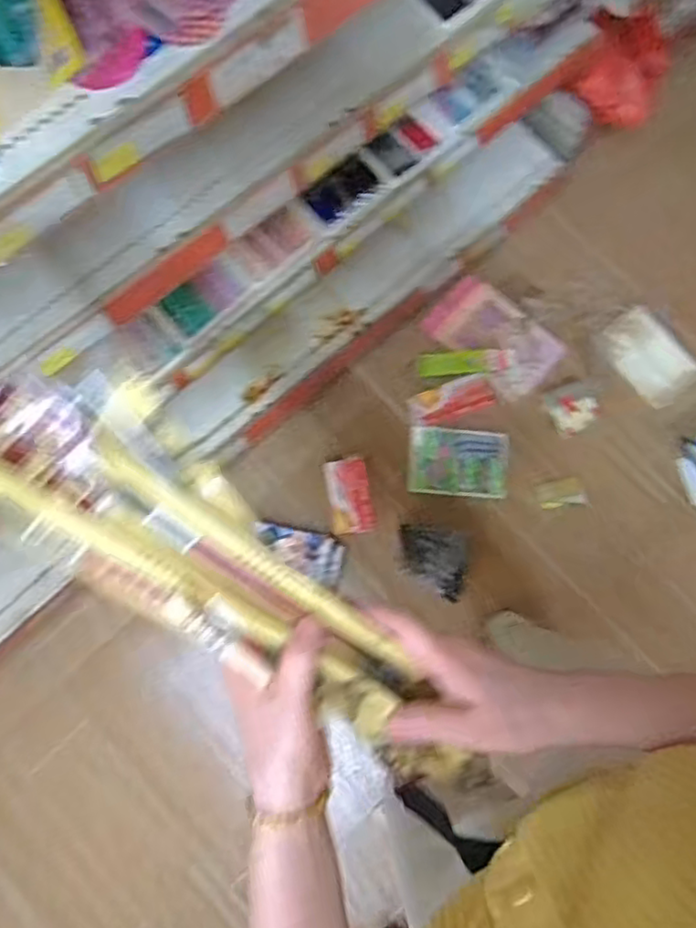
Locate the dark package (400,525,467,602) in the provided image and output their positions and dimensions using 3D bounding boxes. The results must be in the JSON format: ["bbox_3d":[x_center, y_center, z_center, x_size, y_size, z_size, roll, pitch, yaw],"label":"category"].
[{"bbox_3d":[0.175,0.206,1.375,0.140,0.018,0.135,10,78,1],"label":"dark package"}]

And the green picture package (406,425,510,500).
[{"bbox_3d":[0.241,-0.005,1.402,0.215,0.027,0.140,4,78,0],"label":"green picture package"}]

